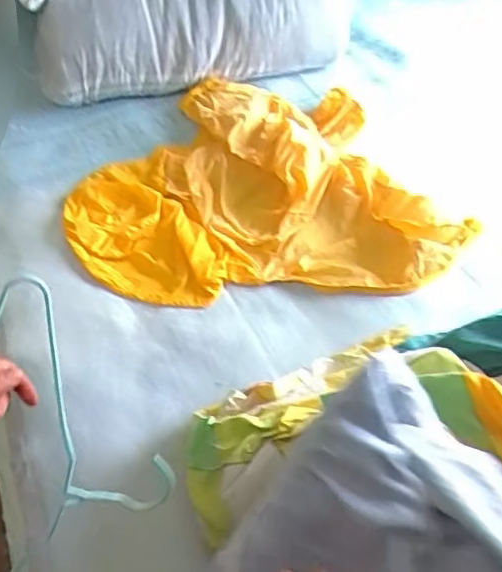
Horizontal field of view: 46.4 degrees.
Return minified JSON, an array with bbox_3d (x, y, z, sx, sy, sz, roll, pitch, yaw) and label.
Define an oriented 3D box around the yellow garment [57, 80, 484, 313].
[{"bbox_3d":[0.016,-0.196,1.002,0.652,0.086,0.485,-2,53,-2],"label":"yellow garment"}]

